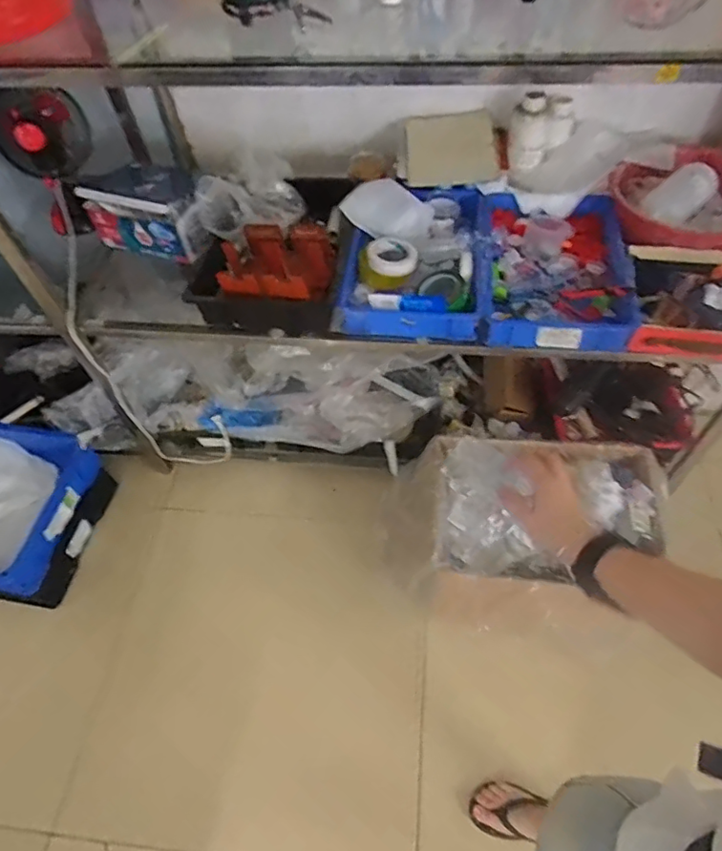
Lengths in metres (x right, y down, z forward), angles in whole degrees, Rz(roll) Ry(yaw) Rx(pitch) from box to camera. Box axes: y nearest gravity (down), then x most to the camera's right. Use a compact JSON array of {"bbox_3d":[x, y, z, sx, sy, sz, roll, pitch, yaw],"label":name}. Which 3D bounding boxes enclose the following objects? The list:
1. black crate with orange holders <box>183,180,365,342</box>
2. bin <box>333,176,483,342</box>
[{"bbox_3d":[-0.176,-0.371,1.197,0.296,0.138,0.338,8,56,8],"label":"black crate with orange holders"},{"bbox_3d":[0.108,-0.370,1.172,0.297,0.135,0.396,1,55,3],"label":"bin"}]

